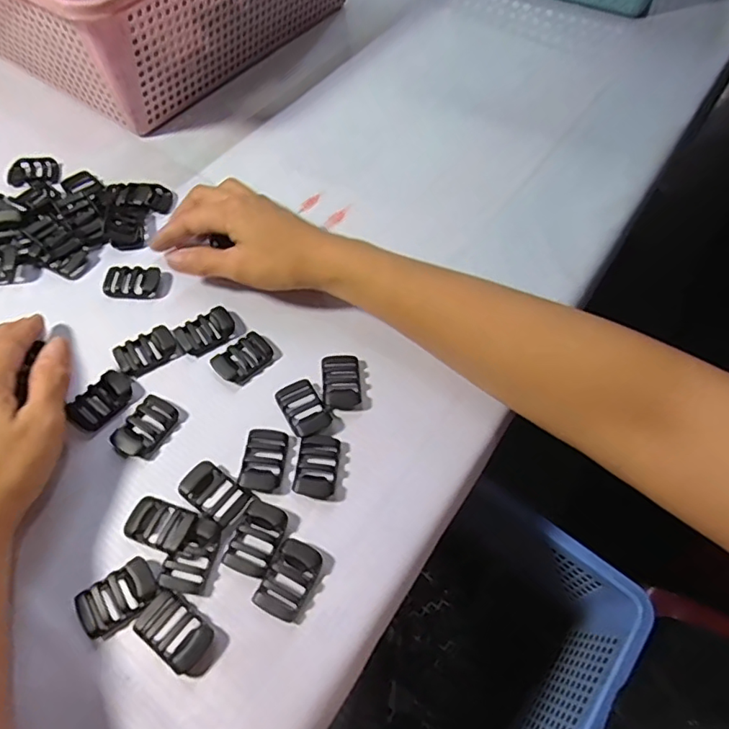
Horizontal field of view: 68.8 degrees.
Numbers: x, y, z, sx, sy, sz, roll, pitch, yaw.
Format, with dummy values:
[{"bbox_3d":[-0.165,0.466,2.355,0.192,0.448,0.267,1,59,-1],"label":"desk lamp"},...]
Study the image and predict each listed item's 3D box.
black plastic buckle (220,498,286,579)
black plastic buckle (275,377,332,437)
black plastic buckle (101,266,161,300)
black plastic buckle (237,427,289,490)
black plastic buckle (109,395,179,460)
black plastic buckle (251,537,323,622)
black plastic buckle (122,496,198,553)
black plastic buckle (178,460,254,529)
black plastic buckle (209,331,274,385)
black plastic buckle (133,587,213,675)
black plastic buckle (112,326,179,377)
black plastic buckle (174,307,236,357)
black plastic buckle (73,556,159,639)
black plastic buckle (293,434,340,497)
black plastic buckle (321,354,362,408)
[{"bbox_3d":[-0.059,0.095,0.294,0.025,0.005,0.039,22,60,10],"label":"black plastic buckle"},{"bbox_3d":[-0.039,0.027,0.339,0.025,0.004,0.039,-29,64,-19],"label":"black plastic buckle"},{"bbox_3d":[-0.168,-0.060,0.385,0.039,0.004,0.026,2,58,-2],"label":"black plastic buckle"},{"bbox_3d":[-0.060,0.056,0.320,0.024,0.004,0.037,6,58,1],"label":"black plastic buckle"},{"bbox_3d":[-0.134,0.039,0.328,0.025,0.008,0.040,28,61,14],"label":"black plastic buckle"},{"bbox_3d":[-0.040,0.114,0.285,0.024,0.008,0.038,24,60,11],"label":"black plastic buckle"},{"bbox_3d":[-0.113,0.088,0.295,0.037,0.005,0.023,19,60,9],"label":"black plastic buckle"},{"bbox_3d":[-0.086,0.075,0.308,0.038,0.009,0.024,34,63,17],"label":"black plastic buckle"},{"bbox_3d":[-0.080,-0.004,0.355,0.038,0.009,0.026,-39,68,-23],"label":"black plastic buckle"},{"bbox_3d":[-0.096,0.134,0.270,0.037,0.006,0.024,34,63,17],"label":"black plastic buckle"},{"bbox_3d":[-0.145,-0.011,0.353,0.037,0.004,0.024,-36,67,-22],"label":"black plastic buckle"},{"bbox_3d":[-0.108,-0.023,0.363,0.038,0.004,0.027,-33,65,-20],"label":"black plastic buckle"},{"bbox_3d":[-0.128,0.121,0.276,0.038,0.005,0.025,-34,66,-21],"label":"black plastic buckle"},{"bbox_3d":[-0.028,0.060,0.319,0.023,0.007,0.038,6,58,1],"label":"black plastic buckle"},{"bbox_3d":[-0.015,0.010,0.350,0.024,0.004,0.037,-6,59,-7],"label":"black plastic buckle"}]

